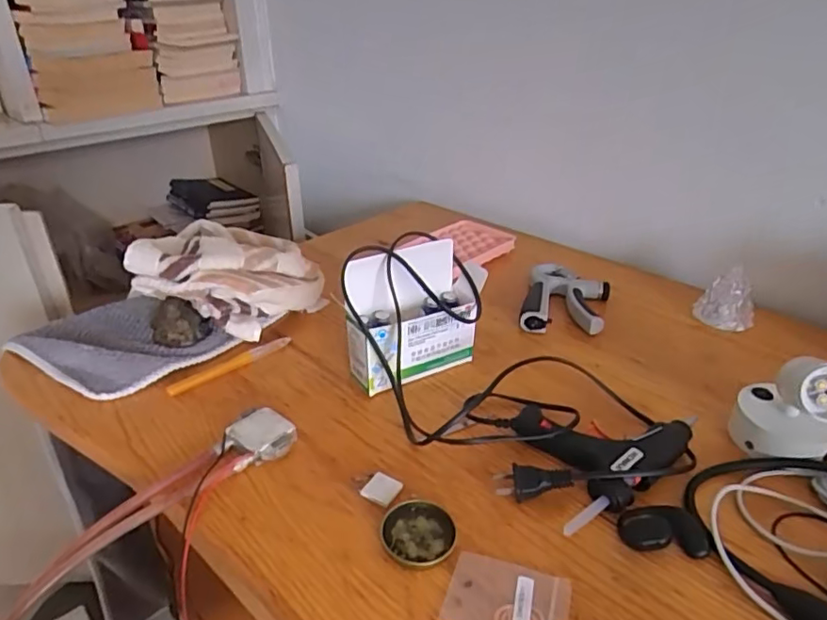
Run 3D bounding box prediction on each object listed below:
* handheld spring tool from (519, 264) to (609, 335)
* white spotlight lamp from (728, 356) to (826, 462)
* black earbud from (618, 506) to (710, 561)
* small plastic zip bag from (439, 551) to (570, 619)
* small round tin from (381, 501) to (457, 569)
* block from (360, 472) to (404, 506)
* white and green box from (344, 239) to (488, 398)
[{"bbox_3d":[0.179,-0.013,0.658,0.092,0.028,0.149,9,31,14],"label":"handheld spring tool"},{"bbox_3d":[0.296,0.069,0.436,0.071,0.094,0.074,20,35,31],"label":"white spotlight lamp"},{"bbox_3d":[0.171,0.151,0.387,0.055,0.014,0.035,4,30,6],"label":"black earbud"},{"bbox_3d":[0.058,0.180,0.347,0.071,0.004,0.049,10,31,16],"label":"small plastic zip bag"},{"bbox_3d":[0.003,0.154,0.388,0.050,0.005,0.052,0,30,0],"label":"small round tin"},{"bbox_3d":[-0.024,0.134,0.421,0.025,0.004,0.025,16,33,25],"label":"block"},{"bbox_3d":[0.001,0.006,0.531,0.126,0.120,0.065,-18,34,-29],"label":"white and green box"}]

